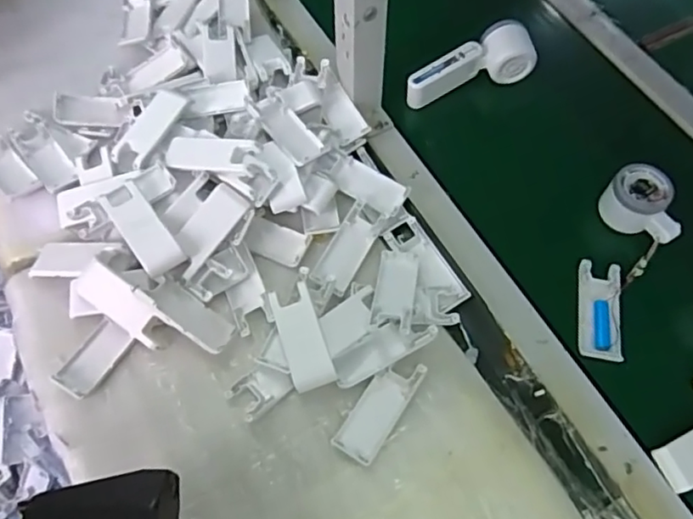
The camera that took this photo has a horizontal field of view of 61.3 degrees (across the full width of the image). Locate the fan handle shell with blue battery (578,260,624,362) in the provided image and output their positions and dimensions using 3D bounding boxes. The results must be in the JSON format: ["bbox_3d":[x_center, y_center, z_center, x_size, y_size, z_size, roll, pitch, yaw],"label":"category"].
[{"bbox_3d":[0.252,0.051,0.584,0.040,0.014,0.102,10,63,5],"label":"fan handle shell with blue battery"}]

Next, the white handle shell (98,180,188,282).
[{"bbox_3d":[-0.199,-0.026,0.573,0.038,0.031,0.101,-36,68,-17],"label":"white handle shell"}]

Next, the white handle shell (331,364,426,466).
[{"bbox_3d":[0.029,0.134,0.528,0.040,0.016,0.100,31,66,15],"label":"white handle shell"}]

